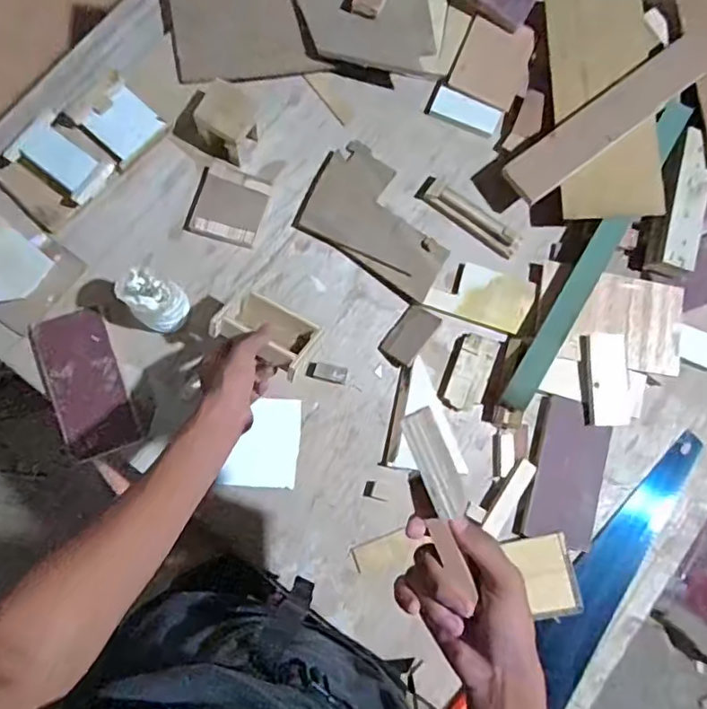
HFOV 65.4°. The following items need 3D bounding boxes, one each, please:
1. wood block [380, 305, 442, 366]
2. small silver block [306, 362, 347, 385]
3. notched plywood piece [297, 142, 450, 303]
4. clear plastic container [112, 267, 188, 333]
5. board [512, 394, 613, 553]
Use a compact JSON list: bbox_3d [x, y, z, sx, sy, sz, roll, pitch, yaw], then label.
[{"bbox_3d":[0.077,-0.027,0.756,0.047,0.023,0.081,38,80,5],"label":"wood block"},{"bbox_3d":[-0.036,0.024,0.751,0.053,0.020,0.026,15,79,0],"label":"small silver block"},{"bbox_3d":[0.043,-0.192,0.779,0.215,0.011,0.145,34,83,6],"label":"notched plywood piece"},{"bbox_3d":[-0.250,-0.068,0.702,0.057,0.100,0.060,0,79,-2],"label":"clear plastic container"},{"bbox_3d":[0.288,0.159,0.744,0.102,0.027,0.185,18,79,1],"label":"board"}]

